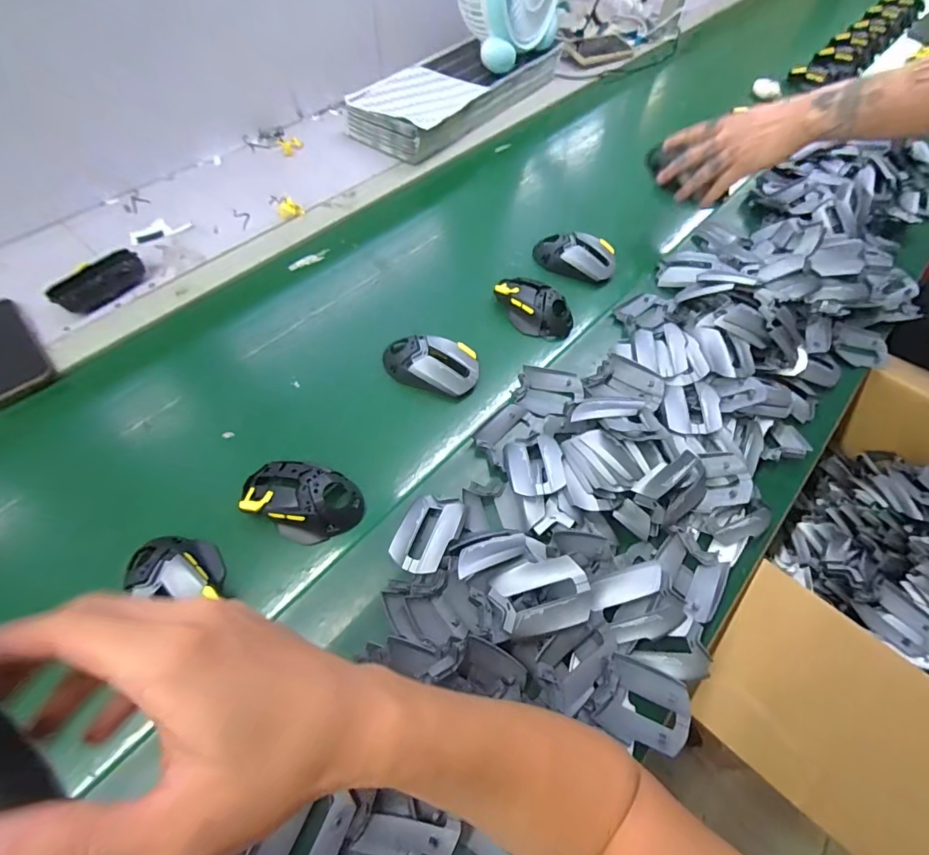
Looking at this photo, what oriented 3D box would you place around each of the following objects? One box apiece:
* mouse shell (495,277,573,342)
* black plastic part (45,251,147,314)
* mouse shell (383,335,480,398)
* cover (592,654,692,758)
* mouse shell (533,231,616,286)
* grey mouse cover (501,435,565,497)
[{"bbox_3d":[0.090,-0.161,0.601,0.112,0.040,0.065,38,65,18],"label":"mouse shell"},{"bbox_3d":[-0.475,-0.192,0.589,0.049,0.026,0.109,26,62,13],"label":"black plastic part"},{"bbox_3d":[-0.042,-0.076,0.541,0.117,0.041,0.060,14,60,6],"label":"mouse shell"},{"bbox_3d":[0.150,0.229,0.367,0.070,0.010,0.058,20,61,10],"label":"cover"},{"bbox_3d":[0.159,-0.246,0.650,0.117,0.039,0.059,13,60,6],"label":"mouse shell"},{"bbox_3d":[0.074,0.040,0.468,0.056,0.021,0.071,-4,59,-4],"label":"grey mouse cover"}]

